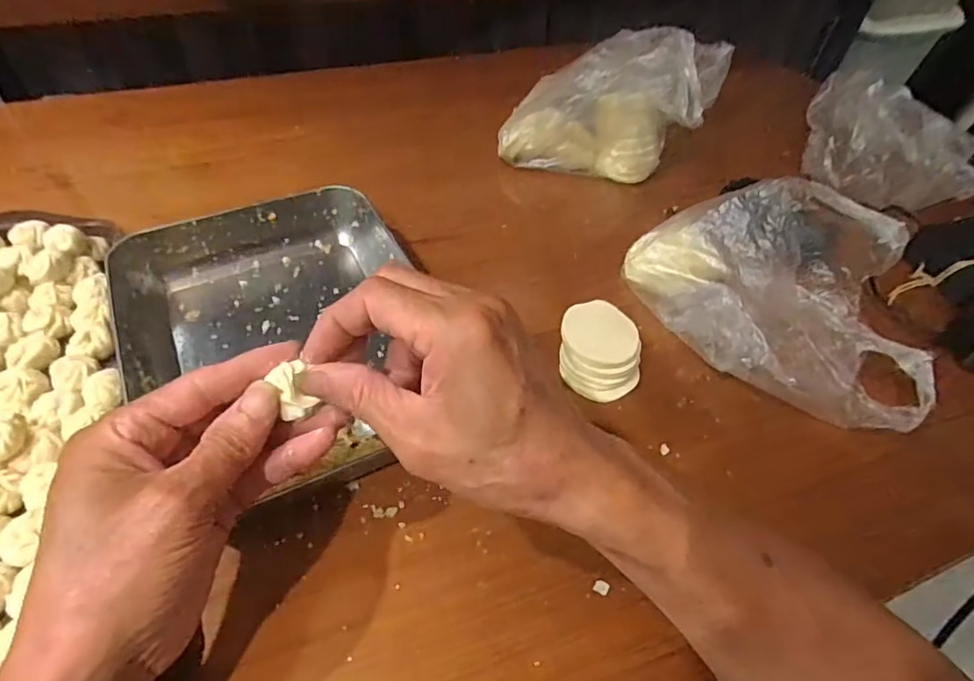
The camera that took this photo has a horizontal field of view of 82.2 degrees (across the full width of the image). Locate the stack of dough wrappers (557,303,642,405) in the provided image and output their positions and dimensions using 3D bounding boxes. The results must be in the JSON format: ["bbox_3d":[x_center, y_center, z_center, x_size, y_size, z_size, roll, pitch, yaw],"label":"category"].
[{"bbox_3d":[0.083,0.007,0.412,0.056,0.026,0.072,2,49,-4],"label":"stack of dough wrappers"}]

